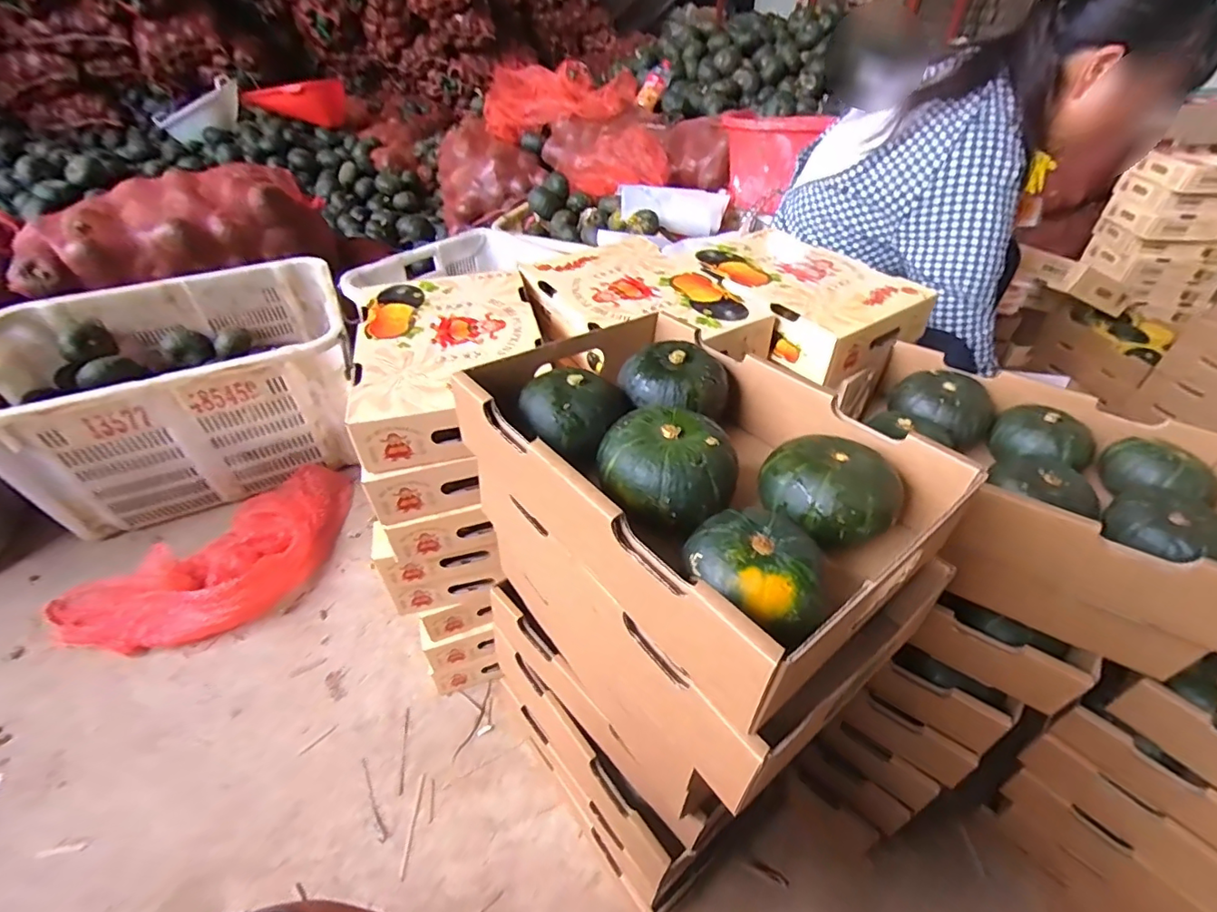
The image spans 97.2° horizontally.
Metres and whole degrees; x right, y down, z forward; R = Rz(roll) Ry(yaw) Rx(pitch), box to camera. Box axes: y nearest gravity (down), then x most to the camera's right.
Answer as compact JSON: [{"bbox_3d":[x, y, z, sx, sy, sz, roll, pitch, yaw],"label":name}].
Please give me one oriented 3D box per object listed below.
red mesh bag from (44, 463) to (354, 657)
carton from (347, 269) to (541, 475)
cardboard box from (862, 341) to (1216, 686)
[{"bbox_3d":[-0.708,0.192,1.025,0.248,0.087,0.509,25,48,25],"label":"red mesh bag"},{"bbox_3d":[-0.195,-0.129,0.677,0.210,0.073,0.317,-9,43,-9],"label":"carton"},{"bbox_3d":[0.390,0.031,0.521,0.299,0.128,0.217,26,49,26],"label":"cardboard box"}]

